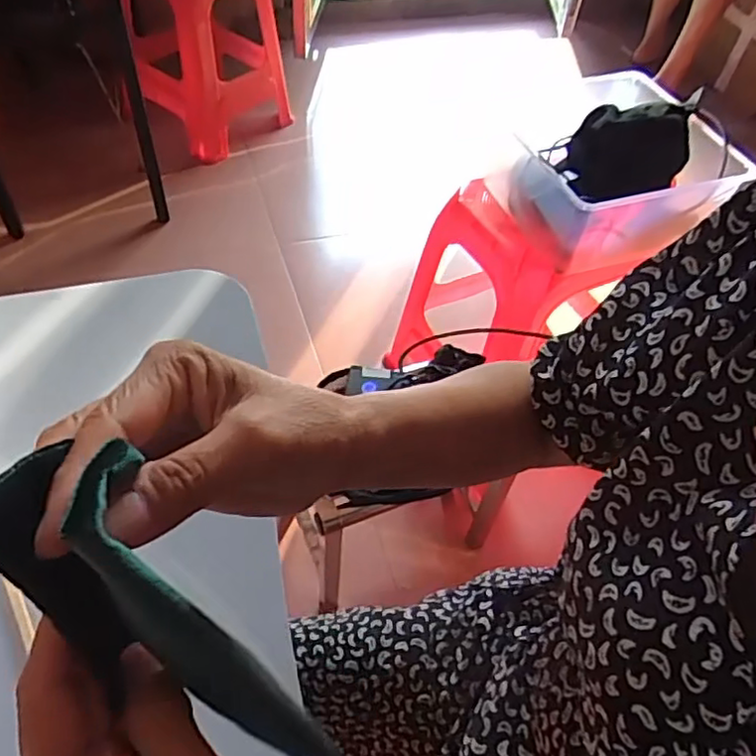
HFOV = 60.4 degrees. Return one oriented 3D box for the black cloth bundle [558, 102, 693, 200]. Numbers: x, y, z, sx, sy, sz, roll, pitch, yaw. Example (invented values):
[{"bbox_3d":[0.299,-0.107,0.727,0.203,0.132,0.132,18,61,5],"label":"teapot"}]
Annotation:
[{"bbox_3d":[0.369,-0.345,0.974,0.171,0.105,0.105,-2,51,-7],"label":"black cloth bundle"}]

